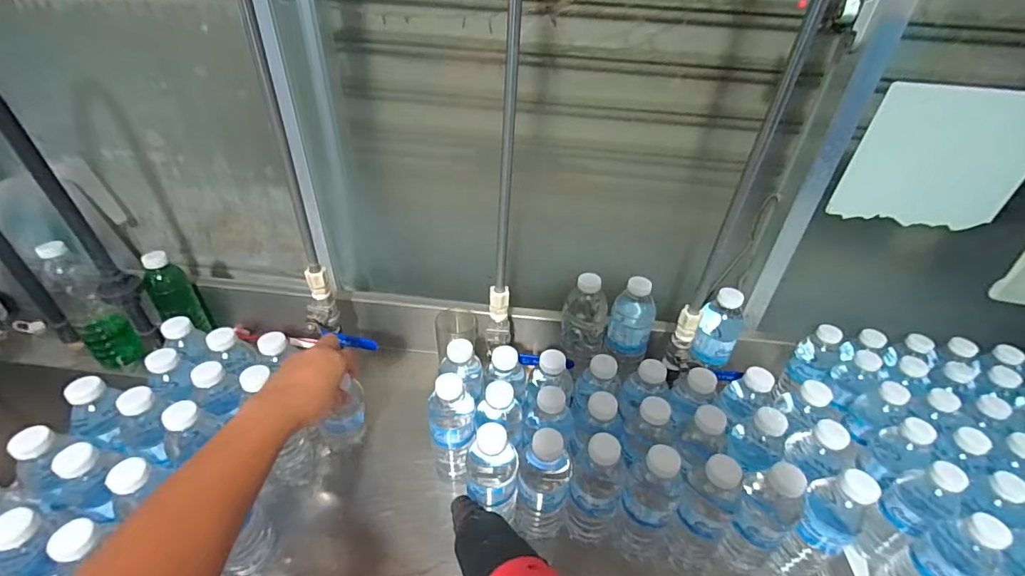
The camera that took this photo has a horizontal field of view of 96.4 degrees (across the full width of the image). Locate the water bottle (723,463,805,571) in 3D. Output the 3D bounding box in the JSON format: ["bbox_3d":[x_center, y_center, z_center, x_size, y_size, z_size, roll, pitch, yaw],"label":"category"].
[{"bbox_3d":[0.262,0.244,0.482,0.052,0.168,0.055,2,37,-2],"label":"water bottle"}]

